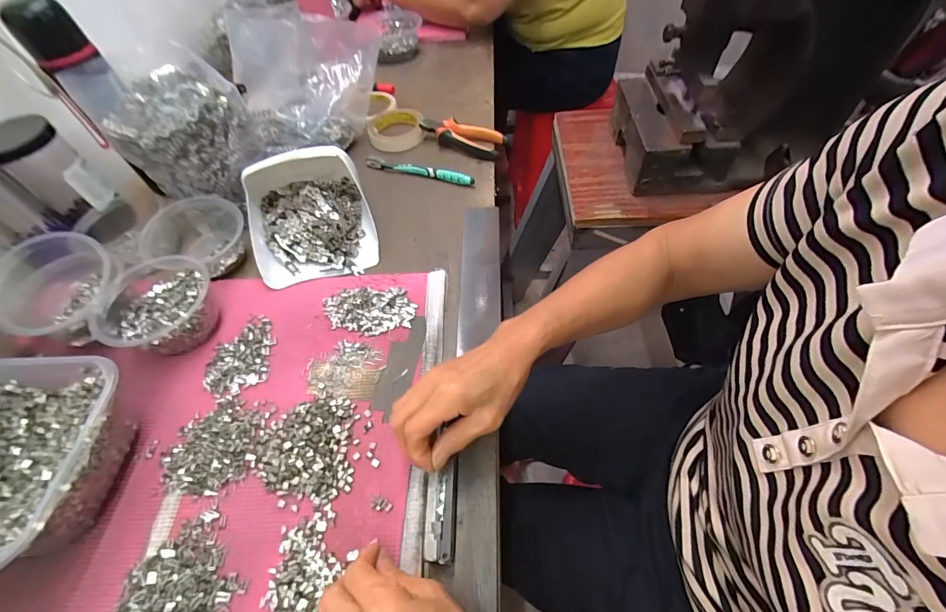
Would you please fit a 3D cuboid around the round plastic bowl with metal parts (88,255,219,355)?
[{"bbox_3d":[-0.351,0.002,0.452,0.114,0.054,0.112,-2,54,3],"label":"round plastic bowl with metal parts"}]

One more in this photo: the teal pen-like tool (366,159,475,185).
[{"bbox_3d":[-0.084,-0.213,0.620,0.180,0.015,0.013,13,57,14],"label":"teal pen-like tool"}]

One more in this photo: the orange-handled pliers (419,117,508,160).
[{"bbox_3d":[-0.023,-0.276,0.657,0.147,0.033,0.056,16,57,16],"label":"orange-handled pliers"}]

